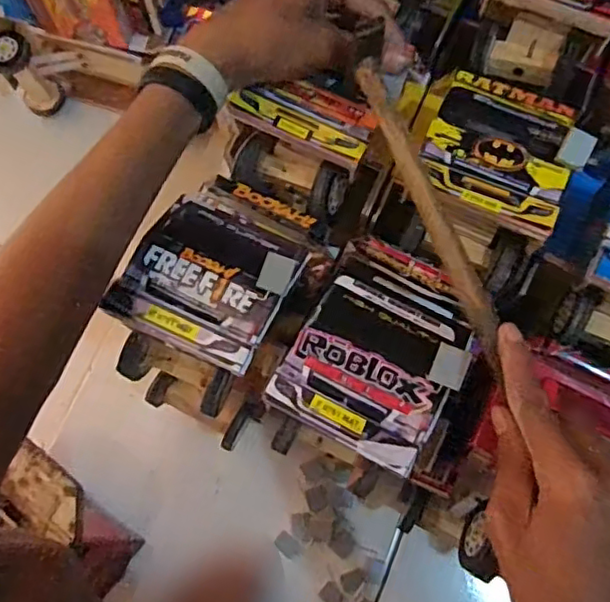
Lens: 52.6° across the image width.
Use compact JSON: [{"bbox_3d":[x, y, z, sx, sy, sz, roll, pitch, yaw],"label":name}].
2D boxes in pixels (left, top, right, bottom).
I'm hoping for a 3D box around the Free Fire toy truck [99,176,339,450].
[{"bbox_3d":[-0.055,-0.006,0.434,0.114,0.098,0.166,23,77,5],"label":"Free Fire toy truck"}]

